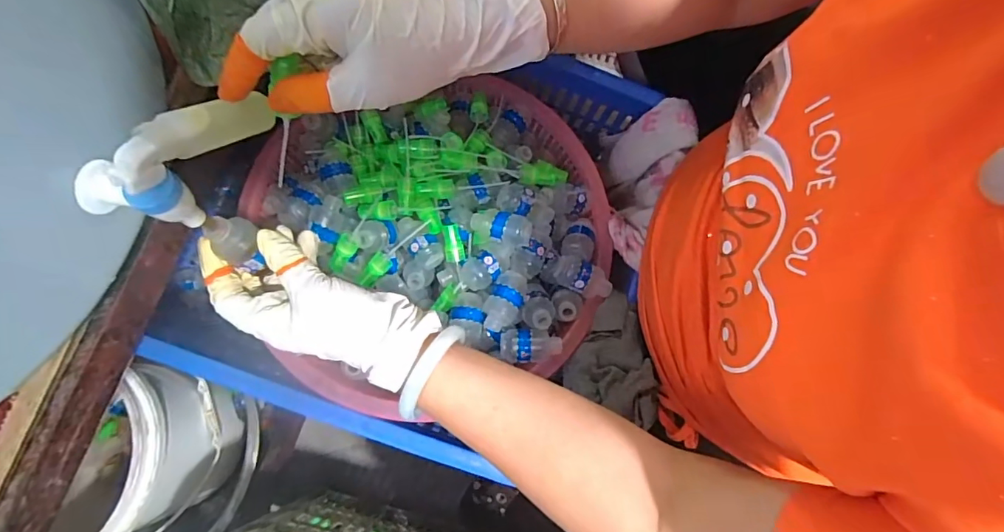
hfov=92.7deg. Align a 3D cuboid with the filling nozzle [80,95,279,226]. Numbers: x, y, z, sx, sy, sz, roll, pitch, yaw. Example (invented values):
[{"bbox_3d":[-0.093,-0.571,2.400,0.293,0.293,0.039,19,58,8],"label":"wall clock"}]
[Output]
[{"bbox_3d":[-0.165,-0.056,0.258,0.020,0.053,0.106,30,55,7],"label":"filling nozzle"}]

